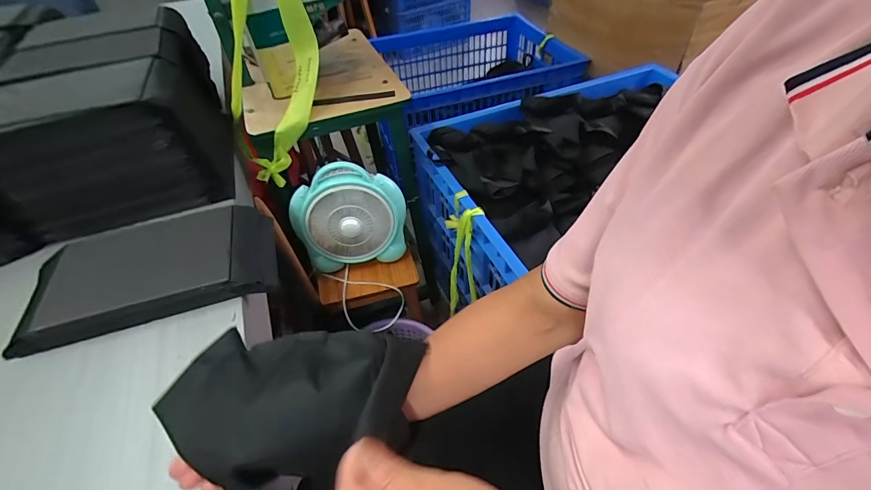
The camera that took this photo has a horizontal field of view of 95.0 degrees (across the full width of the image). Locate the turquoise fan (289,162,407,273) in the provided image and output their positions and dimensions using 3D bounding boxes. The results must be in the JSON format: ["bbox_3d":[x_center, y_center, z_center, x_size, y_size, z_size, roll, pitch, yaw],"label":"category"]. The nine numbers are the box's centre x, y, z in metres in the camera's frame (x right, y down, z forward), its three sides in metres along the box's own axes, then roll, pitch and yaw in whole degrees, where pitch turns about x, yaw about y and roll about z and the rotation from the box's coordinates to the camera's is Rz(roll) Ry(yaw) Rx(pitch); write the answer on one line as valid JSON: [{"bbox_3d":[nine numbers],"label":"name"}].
[{"bbox_3d":[-0.185,-0.062,0.869,0.235,0.212,0.091,-12,47,-8],"label":"turquoise fan"}]

